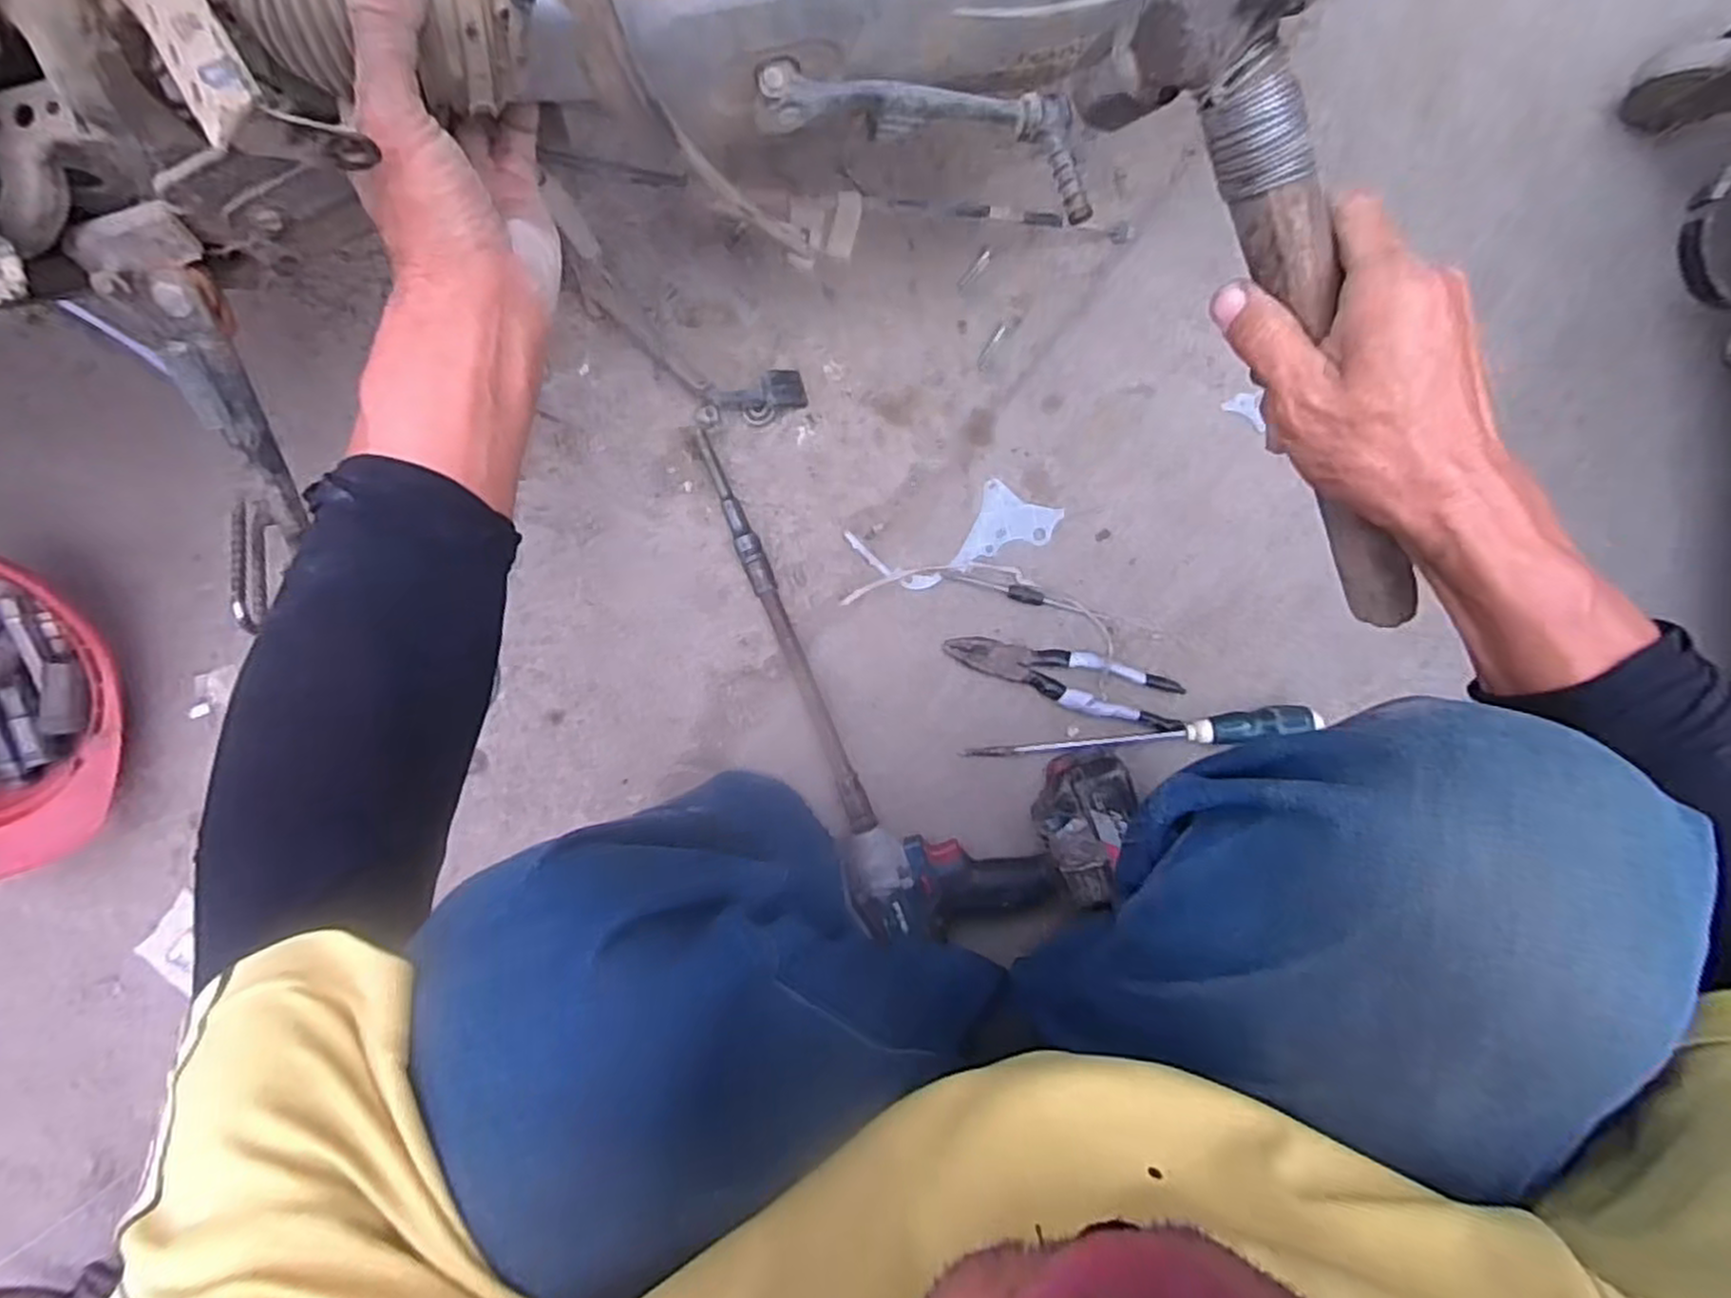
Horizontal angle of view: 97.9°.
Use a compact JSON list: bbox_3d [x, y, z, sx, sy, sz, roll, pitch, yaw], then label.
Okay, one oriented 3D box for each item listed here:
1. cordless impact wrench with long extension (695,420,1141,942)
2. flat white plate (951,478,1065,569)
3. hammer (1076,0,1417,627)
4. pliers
[{"bbox_3d":[0.044,0.002,0.617,0.237,0.076,0.468,-20,95,6],"label":"cordless impact wrench with long extension"},{"bbox_3d":[0.122,-0.095,0.642,0.068,0.004,0.078,23,98,1],"label":"flat white plate"},{"bbox_3d":[0.187,-0.133,0.333,0.049,0.104,0.297,-29,114,7],"label":"hammer"},{"bbox_3d":[0.172,0.022,0.645,0.204,0.017,0.048,19,98,2],"label":"pliers"}]

